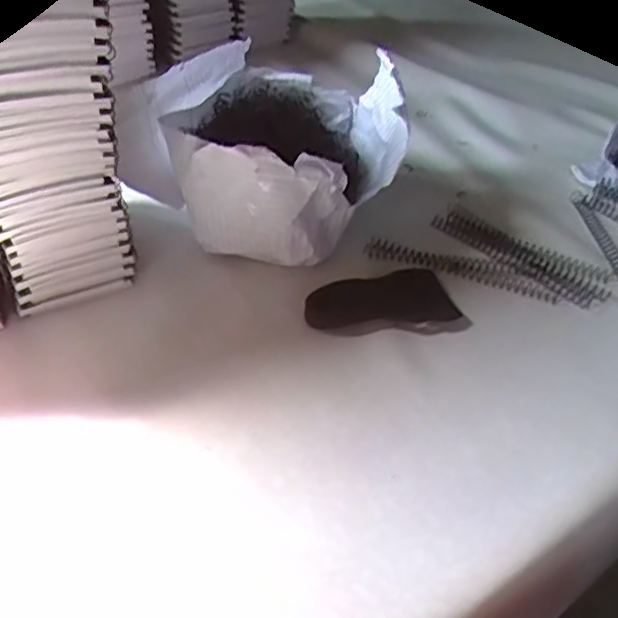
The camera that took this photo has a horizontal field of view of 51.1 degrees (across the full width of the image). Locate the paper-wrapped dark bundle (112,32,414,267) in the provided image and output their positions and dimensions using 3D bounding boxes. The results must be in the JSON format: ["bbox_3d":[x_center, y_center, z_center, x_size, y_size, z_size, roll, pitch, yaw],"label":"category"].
[{"bbox_3d":[-0.025,-0.144,0.594,0.209,0.124,0.198,18,45,12],"label":"paper-wrapped dark bundle"}]

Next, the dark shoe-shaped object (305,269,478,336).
[{"bbox_3d":[0.063,-0.006,0.520,0.127,0.025,0.053,-6,45,-13],"label":"dark shoe-shaped object"}]

